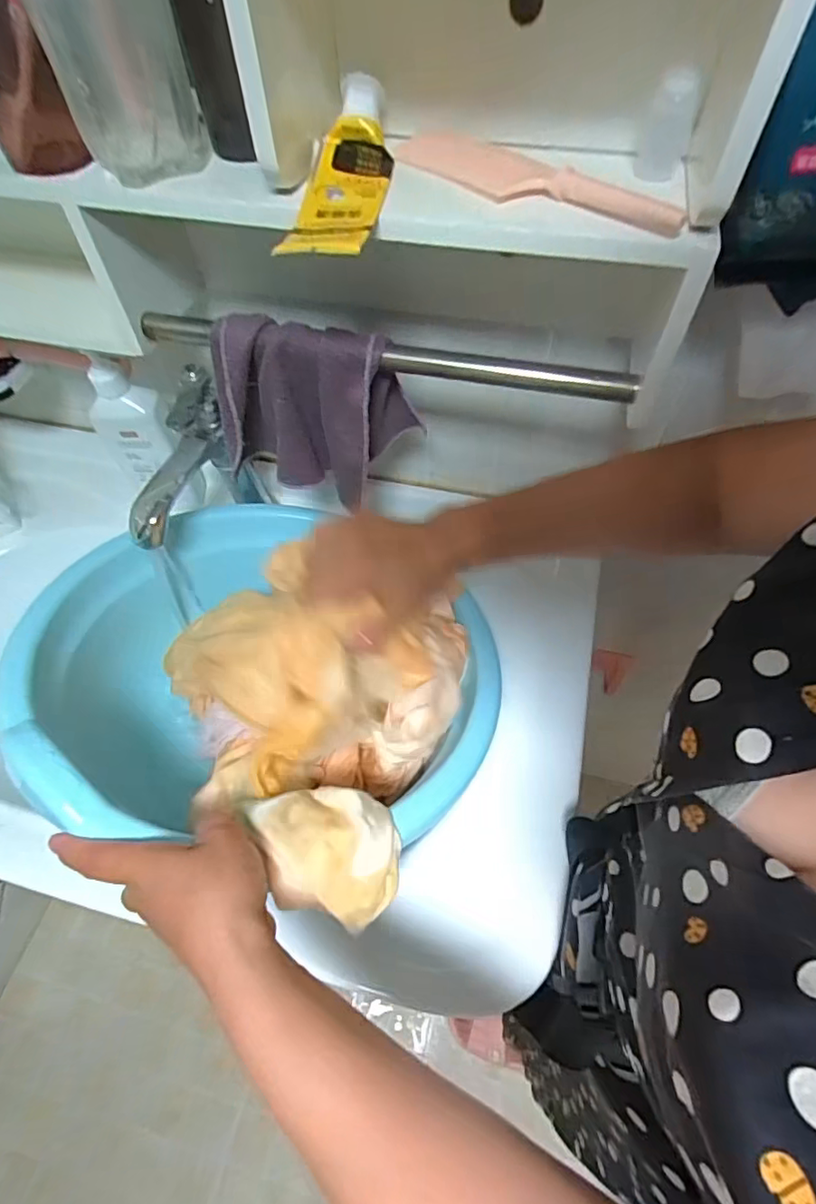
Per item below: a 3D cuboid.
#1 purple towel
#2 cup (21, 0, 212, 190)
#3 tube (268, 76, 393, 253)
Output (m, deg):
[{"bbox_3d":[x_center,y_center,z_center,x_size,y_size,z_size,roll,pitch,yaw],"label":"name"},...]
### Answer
[{"bbox_3d":[-0.077,-0.168,0.470,0.150,0.146,0.089,14,58,10],"label":"purple towel"},{"bbox_3d":[-0.167,-0.309,0.320,0.074,0.092,0.059,-16,58,-9],"label":"cup"},{"bbox_3d":[-0.037,-0.248,0.310,0.048,0.034,0.157,5,57,4],"label":"tube"}]

